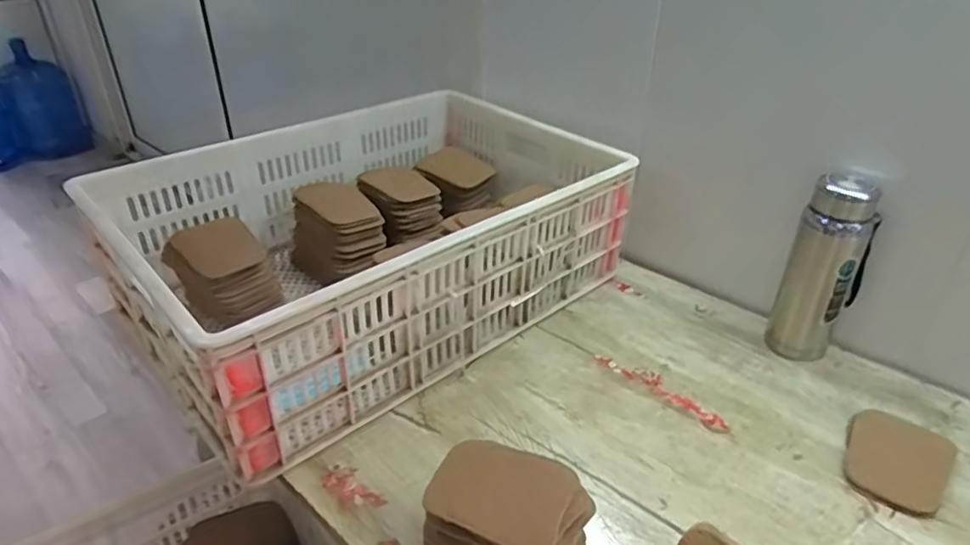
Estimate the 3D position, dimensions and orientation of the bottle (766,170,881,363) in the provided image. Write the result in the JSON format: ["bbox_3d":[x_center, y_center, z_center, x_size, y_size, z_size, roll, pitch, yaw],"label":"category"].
[{"bbox_3d":[0.405,-0.002,0.740,0.058,0.226,0.074,-26,40,-35],"label":"bottle"}]

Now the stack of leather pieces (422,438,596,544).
[{"bbox_3d":[0.016,0.213,0.518,0.126,0.098,0.085,17,36,25],"label":"stack of leather pieces"}]

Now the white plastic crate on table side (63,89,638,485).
[{"bbox_3d":[-0.144,-0.063,0.860,0.635,0.195,0.437,-27,41,-36],"label":"white plastic crate on table side"}]

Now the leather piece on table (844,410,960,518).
[{"bbox_3d":[0.420,0.192,0.631,0.092,0.014,0.116,26,40,35],"label":"leather piece on table"}]

